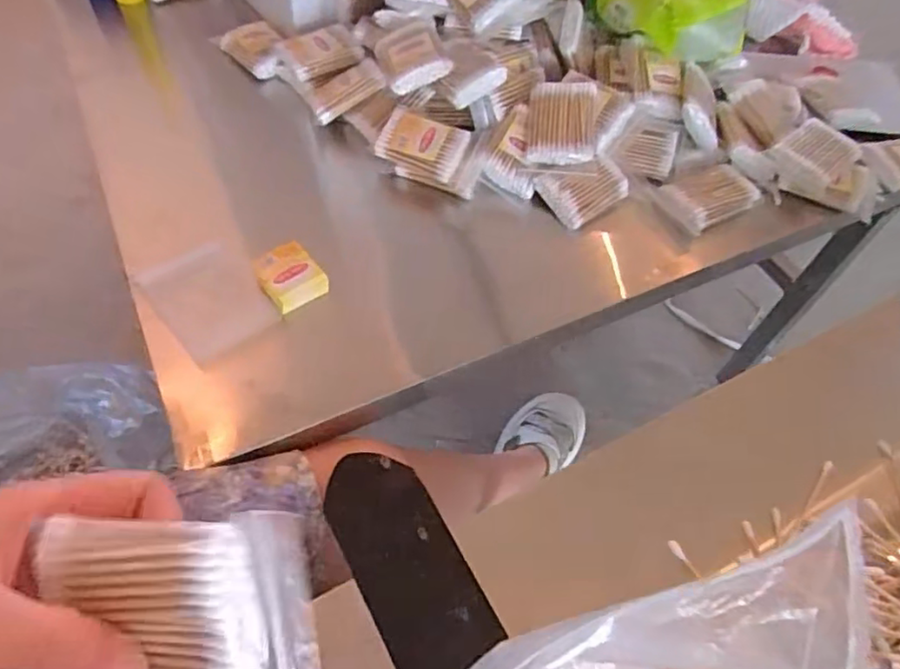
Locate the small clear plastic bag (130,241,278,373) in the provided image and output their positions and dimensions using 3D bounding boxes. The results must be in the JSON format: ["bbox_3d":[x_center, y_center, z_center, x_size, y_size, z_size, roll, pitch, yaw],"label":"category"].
[{"bbox_3d":[-0.177,-0.028,0.463,0.073,0.011,0.092,-34,64,-24],"label":"small clear plastic bag"}]

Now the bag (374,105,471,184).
[{"bbox_3d":[-0.024,-0.164,0.537,0.073,0.023,0.047,21,57,9],"label":"bag"}]

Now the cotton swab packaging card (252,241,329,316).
[{"bbox_3d":[-0.119,-0.042,0.462,0.040,0.020,0.048,-34,65,-24],"label":"cotton swab packaging card"}]

